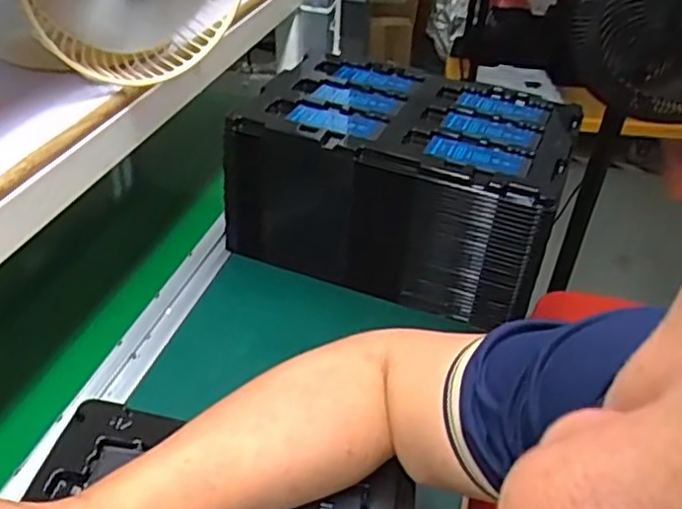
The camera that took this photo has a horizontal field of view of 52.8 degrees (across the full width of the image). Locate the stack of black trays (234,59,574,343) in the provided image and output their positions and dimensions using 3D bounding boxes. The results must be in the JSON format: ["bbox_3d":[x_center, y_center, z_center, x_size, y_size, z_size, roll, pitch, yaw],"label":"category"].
[{"bbox_3d":[0.069,-0.085,0.774,0.334,0.166,0.211,16,37,16],"label":"stack of black trays"}]

